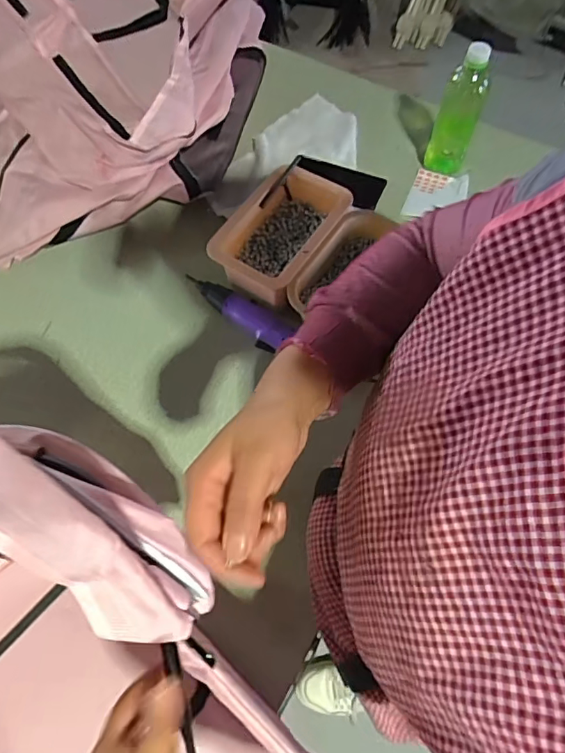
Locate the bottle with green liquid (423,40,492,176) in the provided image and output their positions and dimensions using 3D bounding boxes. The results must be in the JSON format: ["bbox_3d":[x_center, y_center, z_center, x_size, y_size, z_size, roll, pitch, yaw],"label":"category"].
[{"bbox_3d":[0.275,-0.410,0.798,0.063,0.203,0.070,18,69,8],"label":"bottle with green liquid"}]

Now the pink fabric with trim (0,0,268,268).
[{"bbox_3d":[-0.369,-0.521,0.852,0.748,0.174,0.568,-20,68,-7],"label":"pink fabric with trim"}]

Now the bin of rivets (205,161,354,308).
[{"bbox_3d":[-0.005,-0.209,0.769,0.134,0.076,0.203,31,71,13],"label":"bin of rivets"}]

